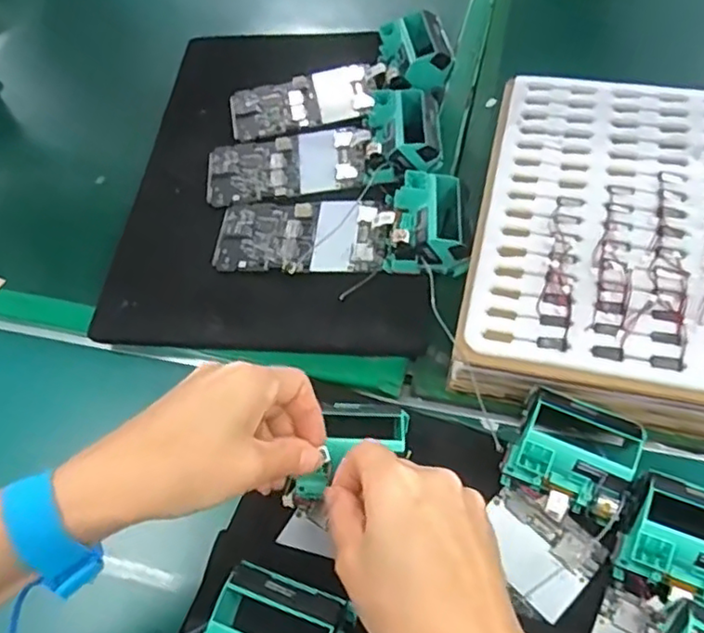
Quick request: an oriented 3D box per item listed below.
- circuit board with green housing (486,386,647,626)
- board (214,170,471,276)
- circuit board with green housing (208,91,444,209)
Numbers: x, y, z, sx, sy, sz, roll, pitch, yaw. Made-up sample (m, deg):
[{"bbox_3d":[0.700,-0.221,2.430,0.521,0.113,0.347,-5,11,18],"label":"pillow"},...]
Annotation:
[{"bbox_3d":[0.118,0.107,0.359,0.067,0.046,0.112,18,63,15],"label":"circuit board with green housing"},{"bbox_3d":[-0.012,-0.066,0.470,0.190,0.040,0.078,1,60,6],"label":"board"},{"bbox_3d":[-0.025,-0.138,0.511,0.190,0.038,0.071,-5,59,2],"label":"circuit board with green housing"}]

